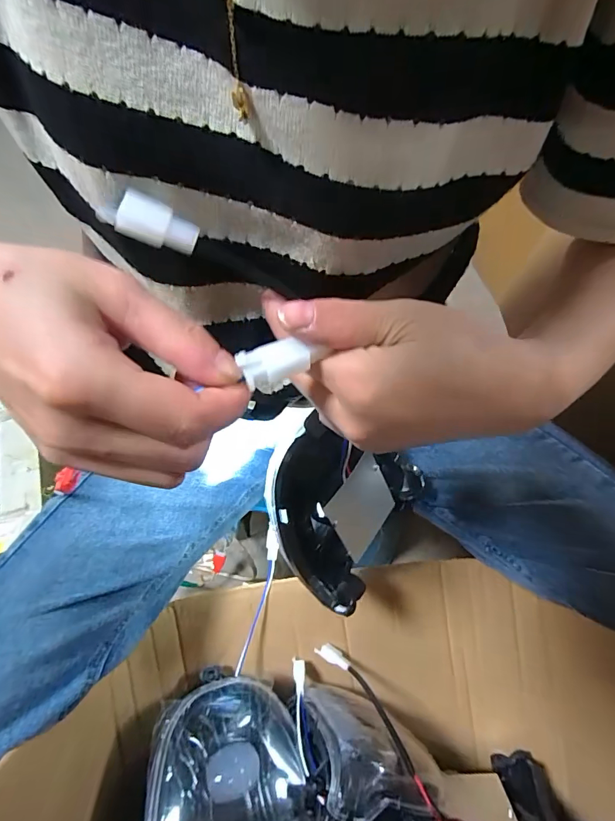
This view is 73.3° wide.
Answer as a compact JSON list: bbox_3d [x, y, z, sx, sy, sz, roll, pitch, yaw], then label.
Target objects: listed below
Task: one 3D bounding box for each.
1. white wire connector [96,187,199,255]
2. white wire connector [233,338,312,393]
[{"bbox_3d":[-0.063,-0.076,0.166,0.036,0.013,0.012,14,53,-19],"label":"white wire connector"},{"bbox_3d":[-0.013,-0.019,0.157,0.026,0.007,0.016,-24,58,-15],"label":"white wire connector"}]

